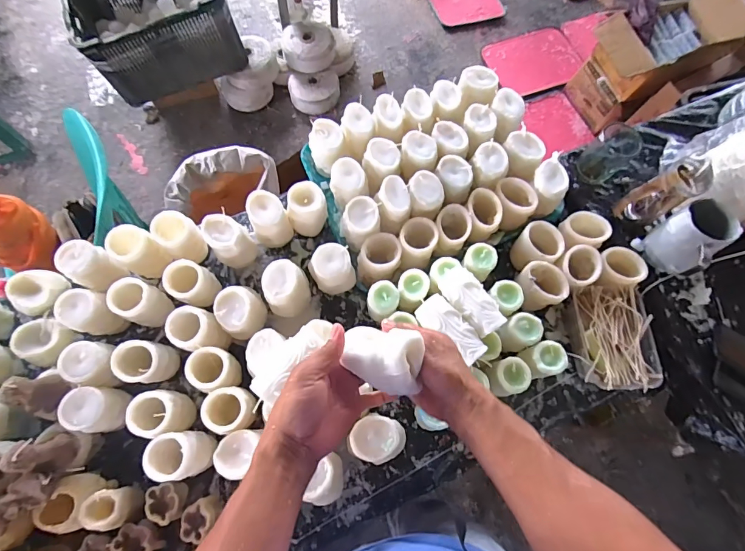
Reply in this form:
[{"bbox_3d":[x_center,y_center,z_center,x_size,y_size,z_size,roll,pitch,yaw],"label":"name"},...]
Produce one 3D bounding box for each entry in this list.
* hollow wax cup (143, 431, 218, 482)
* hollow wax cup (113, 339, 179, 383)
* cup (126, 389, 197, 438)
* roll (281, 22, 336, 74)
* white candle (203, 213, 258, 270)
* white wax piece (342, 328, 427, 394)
[{"bbox_3d":[-0.272,0.252,0.556,0.073,0.075,0.064,-3,72,-4],"label":"hollow wax cup"},{"bbox_3d":[-0.344,0.136,0.609,0.061,0.088,0.063,8,71,0],"label":"hollow wax cup"},{"bbox_3d":[-0.309,0.204,0.586,0.062,0.085,0.066,1,72,-2],"label":"cup"},{"bbox_3d":[-0.275,-0.955,1.654,0.229,0.119,0.187,9,71,0],"label":"roll"},{"bbox_3d":[-0.245,-0.049,0.687,0.079,0.111,0.066,38,74,9],"label":"white candle"},{"bbox_3d":[0.010,0.085,0.413,0.084,0.042,0.074,12,74,4],"label":"white wax piece"}]

